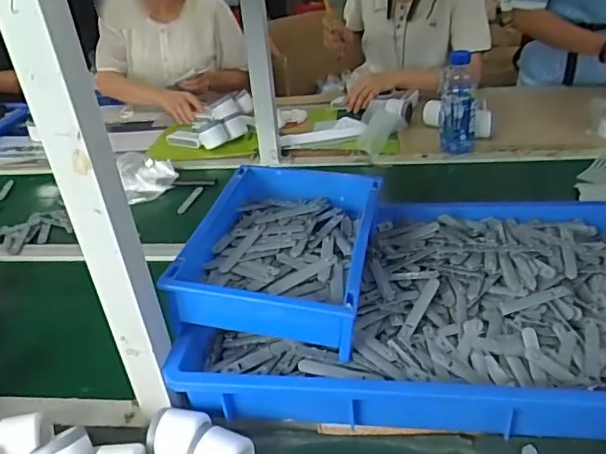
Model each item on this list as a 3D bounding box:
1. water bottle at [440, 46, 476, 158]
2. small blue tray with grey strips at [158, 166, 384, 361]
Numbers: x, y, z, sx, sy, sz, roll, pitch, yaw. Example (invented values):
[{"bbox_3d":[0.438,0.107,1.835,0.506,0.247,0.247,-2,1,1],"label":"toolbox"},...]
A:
[{"bbox_3d":[0.328,-0.259,1.219,0.073,0.207,0.071,3,32,15],"label":"water bottle"},{"bbox_3d":[-0.018,0.023,0.751,0.211,0.080,0.307,2,32,13],"label":"small blue tray with grey strips"}]

